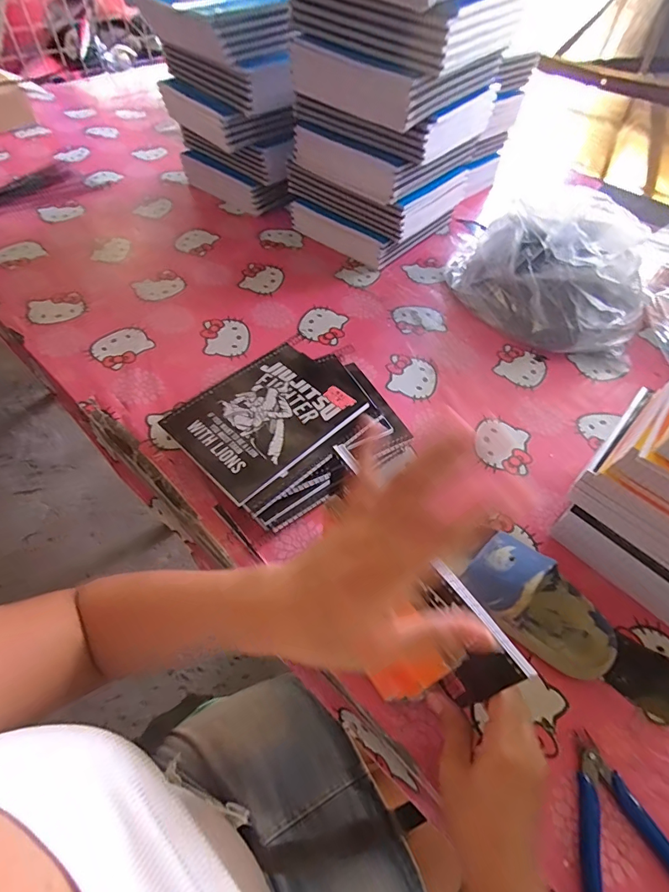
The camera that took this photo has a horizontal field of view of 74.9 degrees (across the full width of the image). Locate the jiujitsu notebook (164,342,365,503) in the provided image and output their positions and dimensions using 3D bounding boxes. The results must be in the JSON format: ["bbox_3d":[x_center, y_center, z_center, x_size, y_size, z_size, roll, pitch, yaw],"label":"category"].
[{"bbox_3d":[-0.068,-0.043,0.519,0.146,0.018,0.222,39,61,22],"label":"jiujitsu notebook"}]

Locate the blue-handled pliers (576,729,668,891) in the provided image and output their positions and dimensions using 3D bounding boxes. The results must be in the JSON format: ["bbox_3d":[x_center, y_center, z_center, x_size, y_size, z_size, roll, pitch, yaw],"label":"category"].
[{"bbox_3d":[0.218,0.289,0.331,0.090,0.008,0.114,-2,53,-5],"label":"blue-handled pliers"}]

